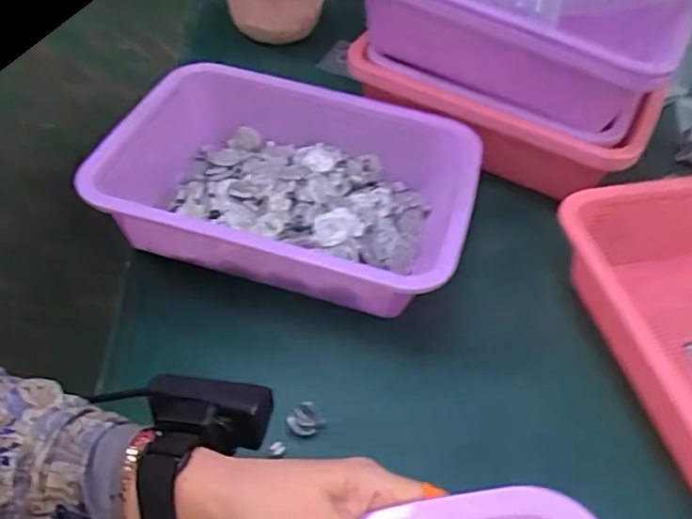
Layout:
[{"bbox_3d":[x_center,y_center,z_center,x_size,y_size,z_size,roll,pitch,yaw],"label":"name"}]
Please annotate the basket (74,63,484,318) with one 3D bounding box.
[{"bbox_3d":[-0.046,-0.055,0.579,0.307,0.090,0.226,13,46,6],"label":"basket"}]

